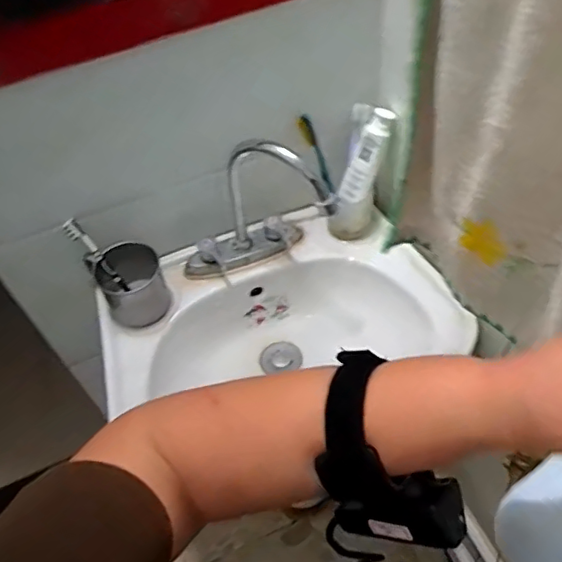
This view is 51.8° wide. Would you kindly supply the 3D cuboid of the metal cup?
[{"bbox_3d":[-0.214,0.006,0.835,0.090,0.088,0.090,-3,51,4],"label":"metal cup"}]

